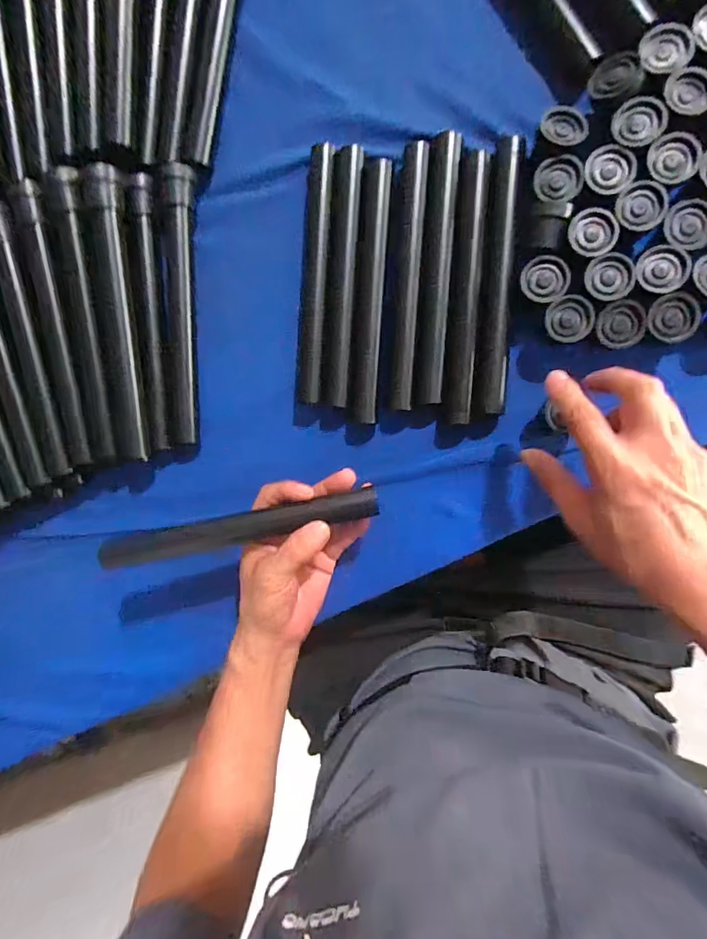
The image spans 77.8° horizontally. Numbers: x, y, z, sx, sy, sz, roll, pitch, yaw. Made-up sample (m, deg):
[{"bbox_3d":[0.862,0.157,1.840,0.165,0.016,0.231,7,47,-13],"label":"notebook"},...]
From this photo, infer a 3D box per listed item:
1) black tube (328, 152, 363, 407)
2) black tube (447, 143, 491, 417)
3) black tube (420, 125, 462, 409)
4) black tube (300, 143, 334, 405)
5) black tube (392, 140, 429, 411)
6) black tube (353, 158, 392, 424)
[{"bbox_3d":[-0.008,-0.167,0.385,0.022,0.018,0.219,4,93,9],"label":"black tube"},{"bbox_3d":[0.094,-0.148,0.362,0.023,0.019,0.214,3,93,9],"label":"black tube"},{"bbox_3d":[0.072,-0.165,0.365,0.021,0.021,0.216,4,93,9],"label":"black tube"},{"bbox_3d":[-0.035,-0.171,0.390,0.023,0.021,0.218,5,93,9],"label":"black tube"},{"bbox_3d":[0.048,-0.162,0.374,0.019,0.019,0.218,4,93,9],"label":"black tube"},{"bbox_3d":[0.016,-0.153,0.382,0.022,0.018,0.220,4,93,9],"label":"black tube"}]

